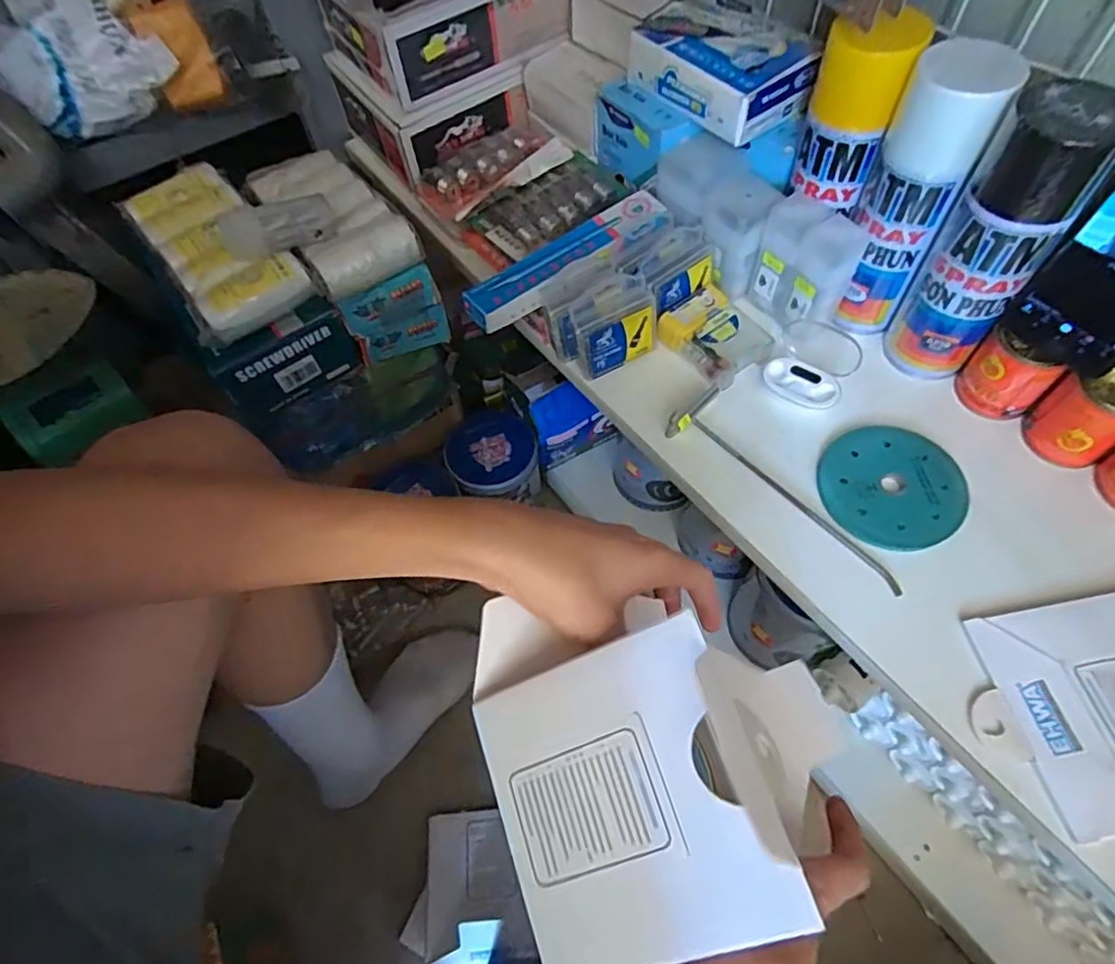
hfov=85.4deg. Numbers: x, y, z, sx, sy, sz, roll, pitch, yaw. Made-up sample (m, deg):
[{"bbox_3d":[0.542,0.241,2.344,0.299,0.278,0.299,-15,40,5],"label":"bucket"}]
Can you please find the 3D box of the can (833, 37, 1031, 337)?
[{"bbox_3d":[0.255,-0.204,0.449,0.057,0.195,0.055,8,59,8],"label":"can"}]

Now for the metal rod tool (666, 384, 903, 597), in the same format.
[{"bbox_3d":[0.172,0.006,0.456,0.055,0.025,0.202,-35,63,-18],"label":"metal rod tool"}]

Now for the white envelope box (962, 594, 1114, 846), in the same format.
[{"bbox_3d":[0.335,0.137,0.371,0.145,0.015,0.126,-10,59,-3],"label":"white envelope box"}]

